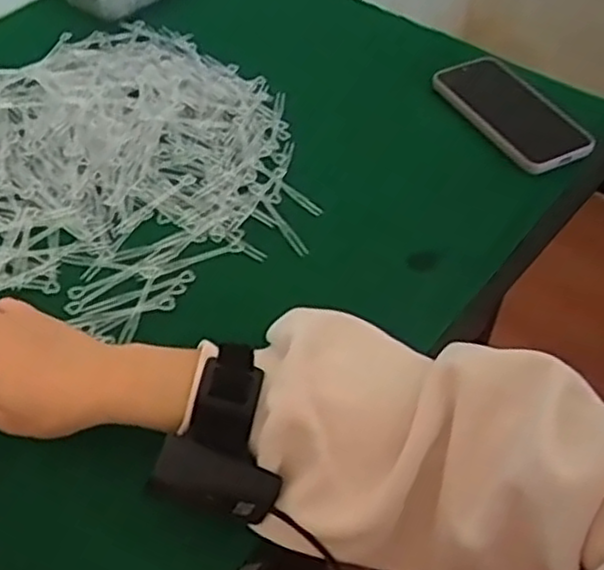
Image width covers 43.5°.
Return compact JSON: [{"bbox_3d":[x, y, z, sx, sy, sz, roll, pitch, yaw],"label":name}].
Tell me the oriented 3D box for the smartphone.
[{"bbox_3d":[0.202,-0.166,0.725,0.087,0.018,0.157,-20,56,-20],"label":"smartphone"}]

